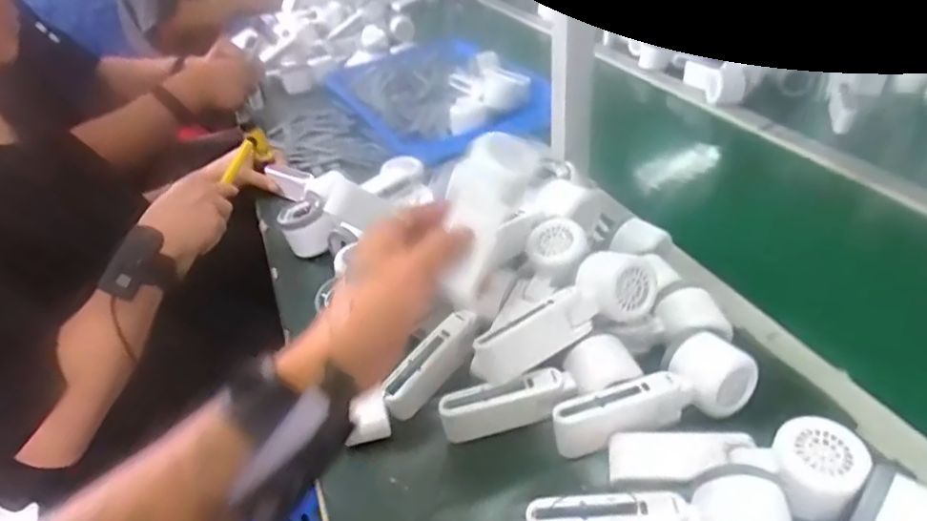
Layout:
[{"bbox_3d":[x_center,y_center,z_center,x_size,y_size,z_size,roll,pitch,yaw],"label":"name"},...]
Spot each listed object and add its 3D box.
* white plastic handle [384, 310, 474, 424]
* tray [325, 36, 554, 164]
[{"bbox_3d":[-0.028,0.090,0.520,0.023,0.041,0.108,28,68,38],"label":"white plastic handle"},{"bbox_3d":[-0.049,-0.320,1.079,0.312,0.058,0.437,-22,38,-22],"label":"tray"}]

